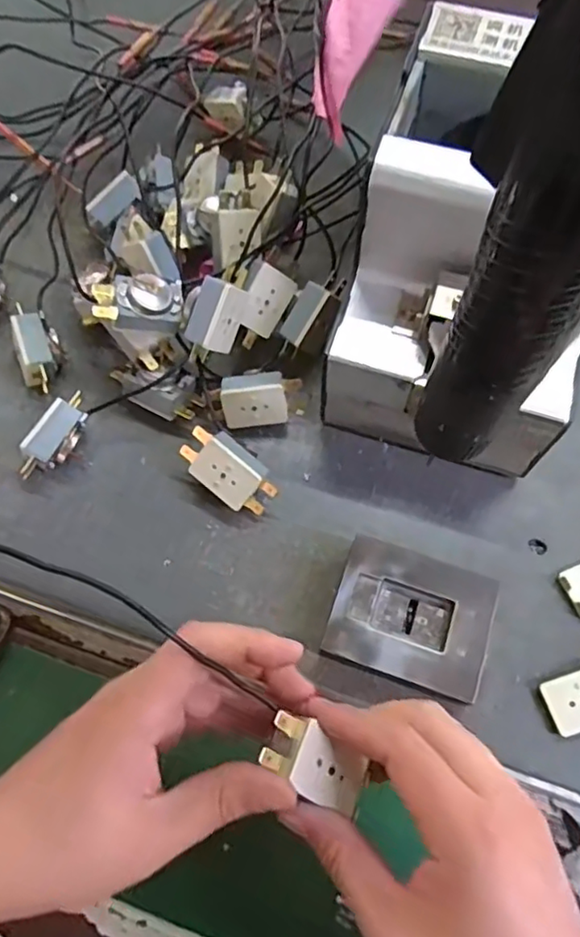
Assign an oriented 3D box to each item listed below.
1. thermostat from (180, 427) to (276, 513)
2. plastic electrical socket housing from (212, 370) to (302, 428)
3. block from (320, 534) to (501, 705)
[{"bbox_3d":[-0.035,0.001,0.356,0.058,0.021,0.031,36,101,2],"label":"thermostat"},{"bbox_3d":[-0.020,-0.043,0.374,0.052,0.028,0.019,-6,36,1],"label":"plastic electrical socket housing"},{"bbox_3d":[0.064,0.081,0.325,0.079,0.027,0.064,18,71,8],"label":"block"}]

